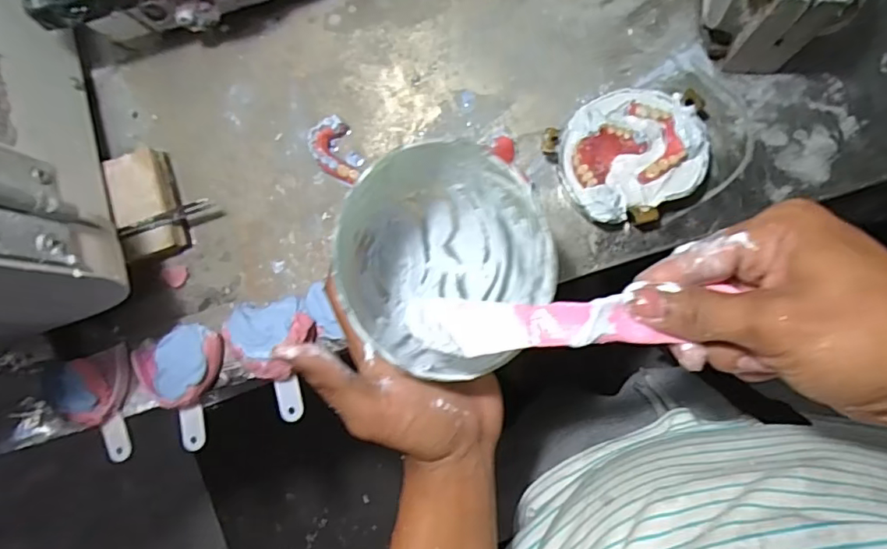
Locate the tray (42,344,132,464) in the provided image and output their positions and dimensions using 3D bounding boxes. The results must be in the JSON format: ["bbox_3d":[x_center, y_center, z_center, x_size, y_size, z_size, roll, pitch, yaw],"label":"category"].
[{"bbox_3d":[-0.297,0.116,0.474,0.073,0.028,0.093,-18,87,5],"label":"tray"}]

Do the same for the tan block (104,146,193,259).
[{"bbox_3d":[-0.251,-0.059,0.471,0.047,0.031,0.086,-15,88,6],"label":"tan block"}]

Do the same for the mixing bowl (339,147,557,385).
[{"bbox_3d":[0.004,-0.009,0.334,0.117,0.108,0.119,0,89,6],"label":"mixing bowl"}]

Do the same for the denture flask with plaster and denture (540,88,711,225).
[{"bbox_3d":[0.144,-0.091,0.424,0.112,0.035,0.094,-25,87,5],"label":"denture flask with plaster and denture"}]

